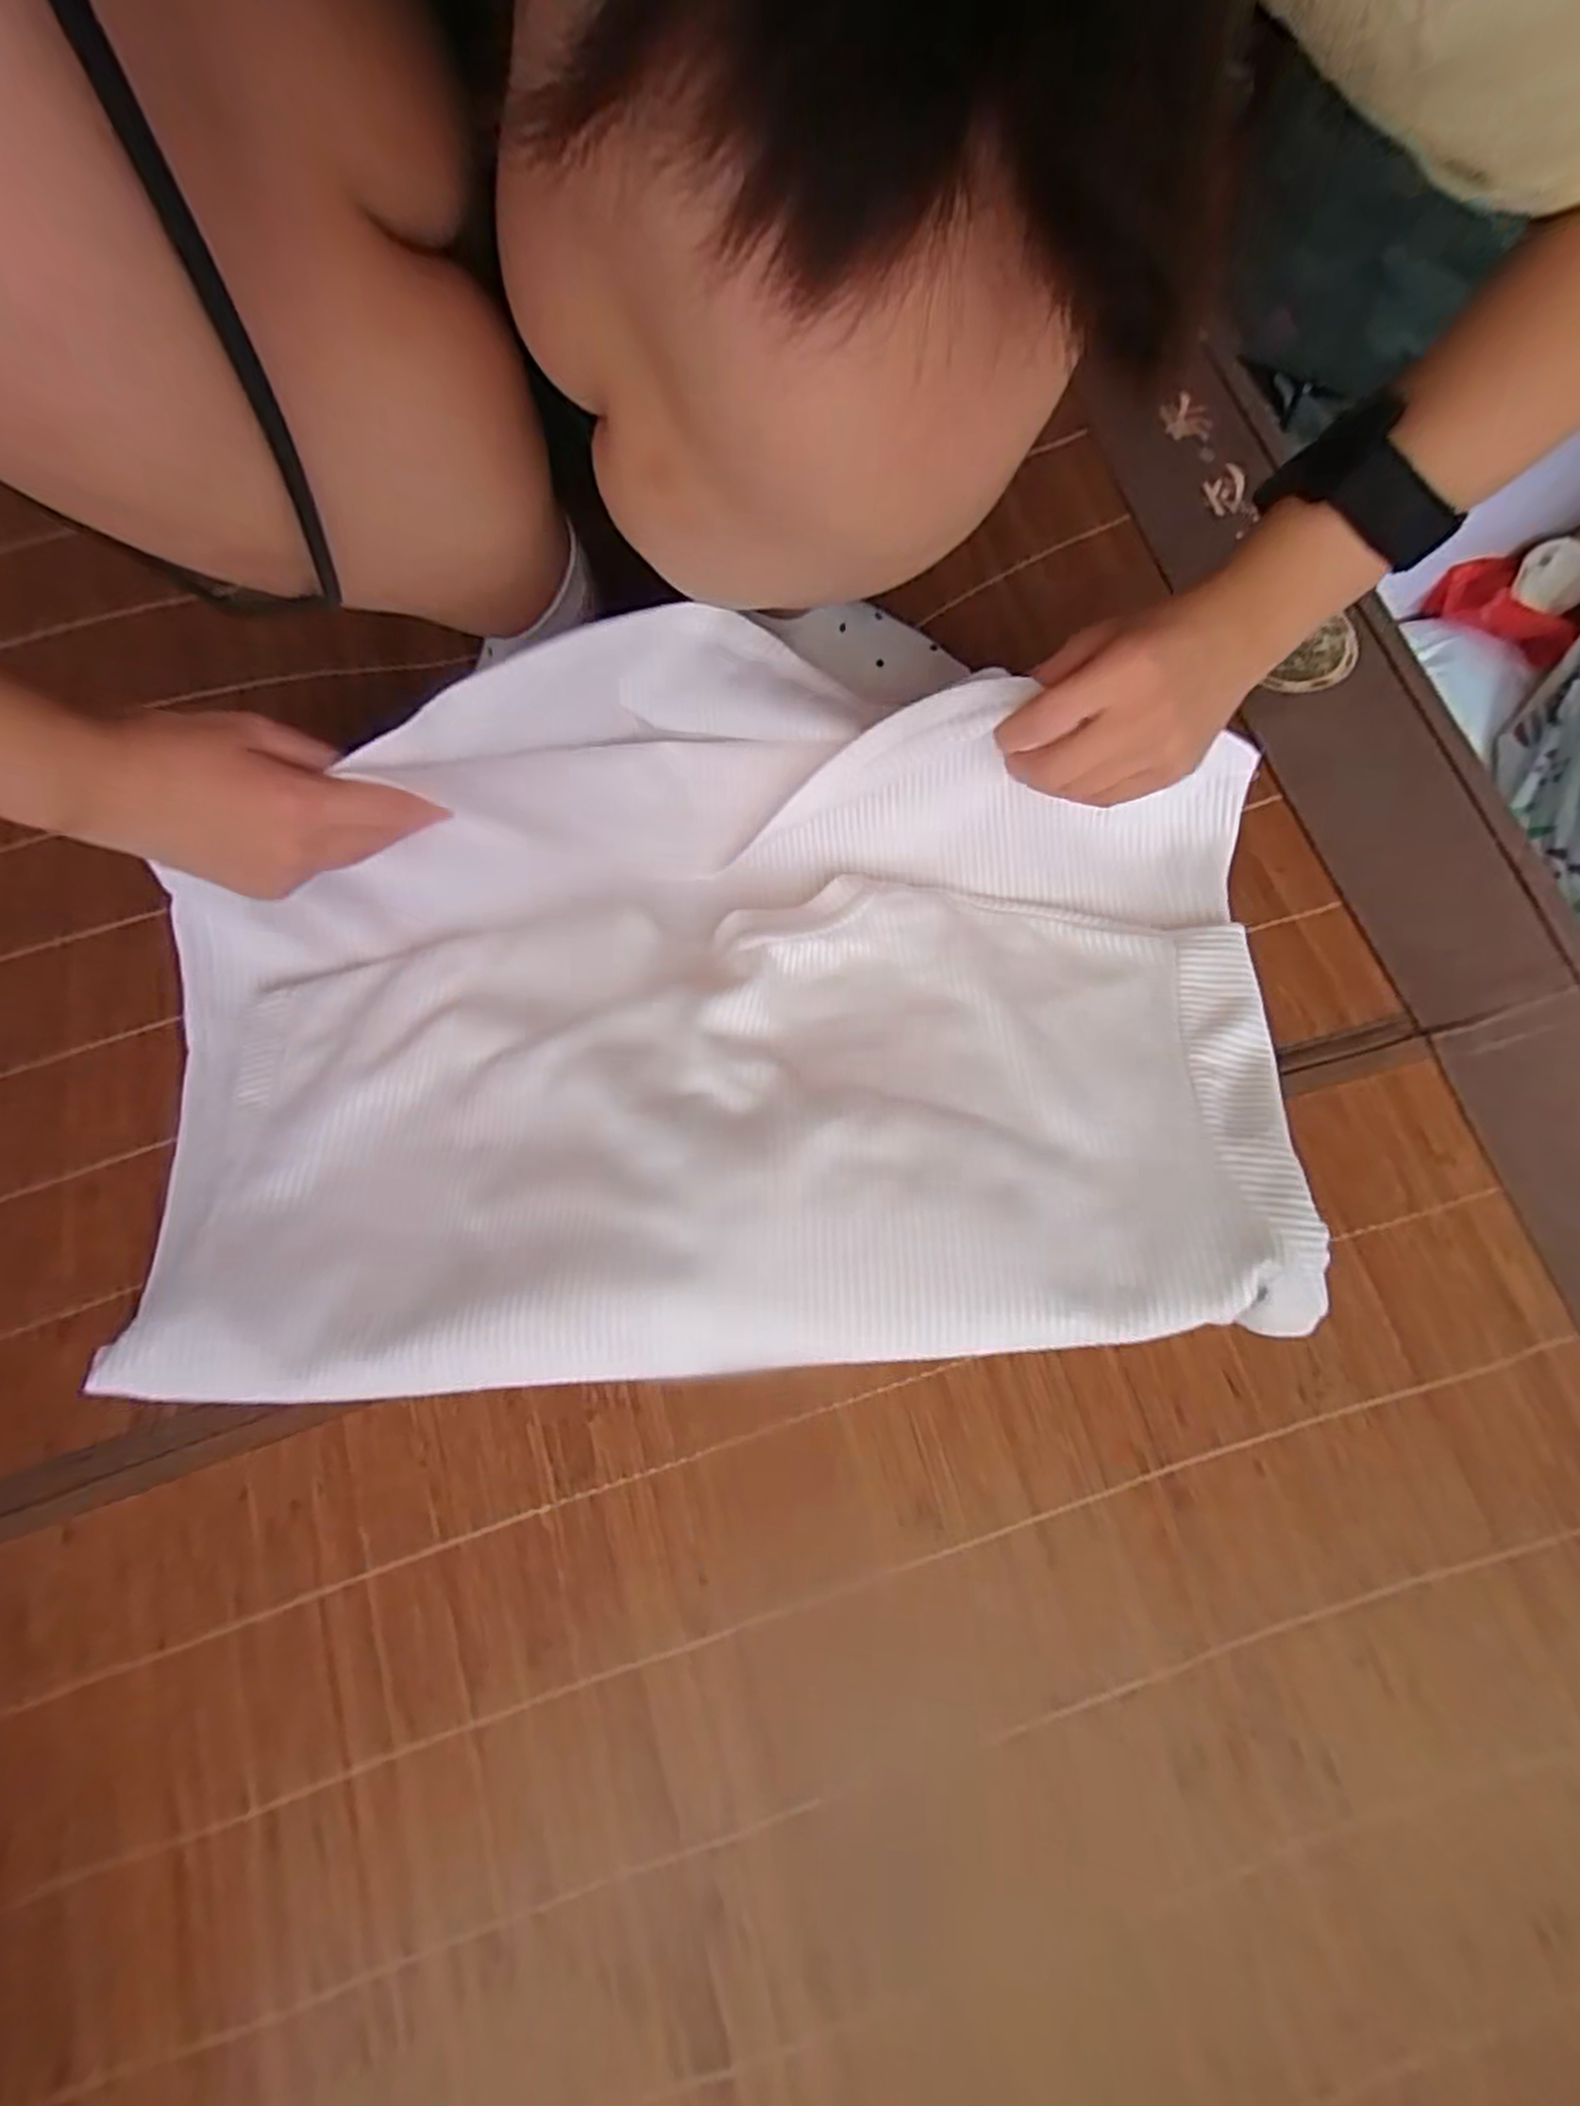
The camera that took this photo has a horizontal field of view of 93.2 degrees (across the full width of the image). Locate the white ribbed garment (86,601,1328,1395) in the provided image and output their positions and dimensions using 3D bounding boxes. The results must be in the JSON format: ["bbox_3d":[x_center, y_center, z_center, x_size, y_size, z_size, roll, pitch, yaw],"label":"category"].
[{"bbox_3d":[-0.042,-0.031,0.369,0.549,0.105,0.343,-4,76,0],"label":"white ribbed garment"}]

